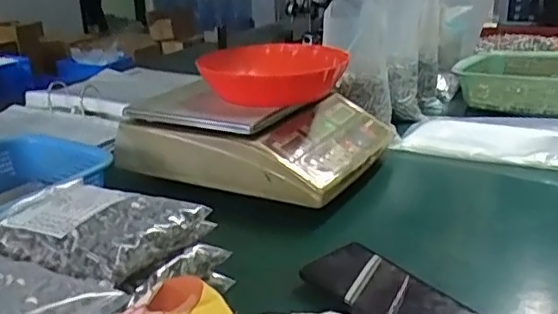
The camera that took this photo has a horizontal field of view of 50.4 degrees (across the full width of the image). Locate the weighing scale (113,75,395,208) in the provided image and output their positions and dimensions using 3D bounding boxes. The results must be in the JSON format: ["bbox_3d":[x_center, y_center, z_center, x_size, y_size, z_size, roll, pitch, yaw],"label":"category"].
[{"bbox_3d":[-0.031,-0.040,0.870,0.334,0.103,0.273,9,24,25],"label":"weighing scale"}]

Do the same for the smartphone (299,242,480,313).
[{"bbox_3d":[0.096,0.123,0.530,0.075,0.015,0.160,-15,25,-31],"label":"smartphone"}]

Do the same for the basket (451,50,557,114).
[{"bbox_3d":[0.490,-0.144,1.092,0.284,0.082,0.263,16,27,38],"label":"basket"}]

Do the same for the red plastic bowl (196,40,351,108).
[{"bbox_3d":[-0.003,-0.115,0.830,0.186,0.058,0.149,3,22,11],"label":"red plastic bowl"}]

